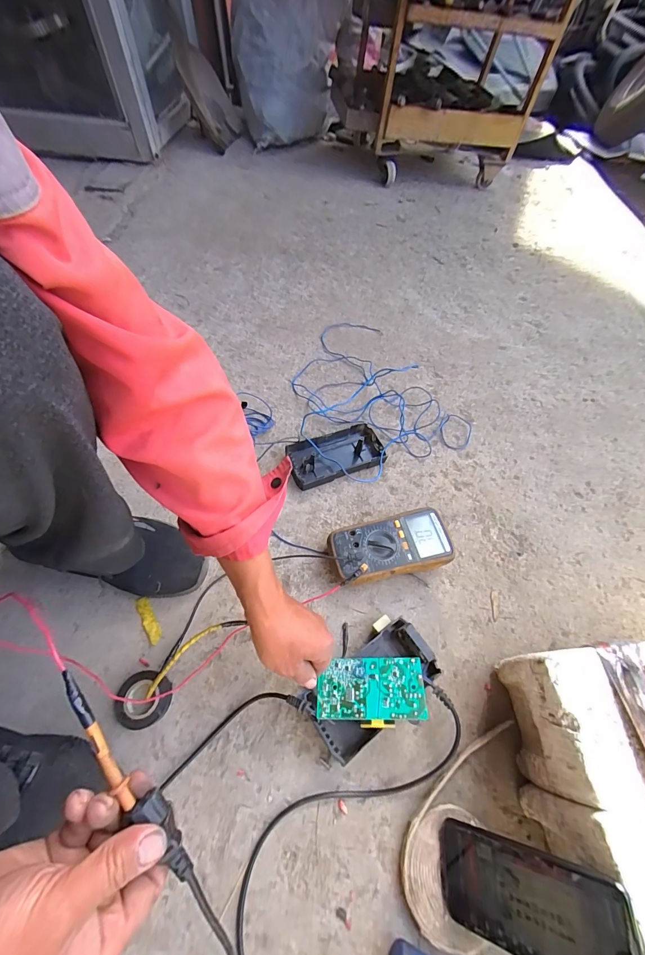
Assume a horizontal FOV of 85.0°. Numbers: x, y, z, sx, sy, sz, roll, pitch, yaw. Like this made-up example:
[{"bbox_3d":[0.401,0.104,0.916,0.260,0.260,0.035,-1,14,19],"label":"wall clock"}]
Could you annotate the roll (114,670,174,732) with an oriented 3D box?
[{"bbox_3d":[-0.223,0.278,0.439,0.060,0.022,0.061,2,61,-3],"label":"roll"}]

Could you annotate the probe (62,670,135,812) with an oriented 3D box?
[{"bbox_3d":[-0.160,0.191,0.252,0.008,0.008,0.096,-28,85,-18],"label":"probe"}]

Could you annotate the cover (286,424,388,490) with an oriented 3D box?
[{"bbox_3d":[0.024,-0.041,0.636,0.168,0.030,0.090,-16,64,-13],"label":"cover"}]

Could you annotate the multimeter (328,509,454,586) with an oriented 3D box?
[{"bbox_3d":[0.101,0.109,0.540,0.180,0.047,0.090,-9,60,-8],"label":"multimeter"}]

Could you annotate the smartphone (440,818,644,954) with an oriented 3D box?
[{"bbox_3d":[0.188,0.392,0.325,0.012,0.167,0.078,30,53,-36],"label":"smartphone"}]

